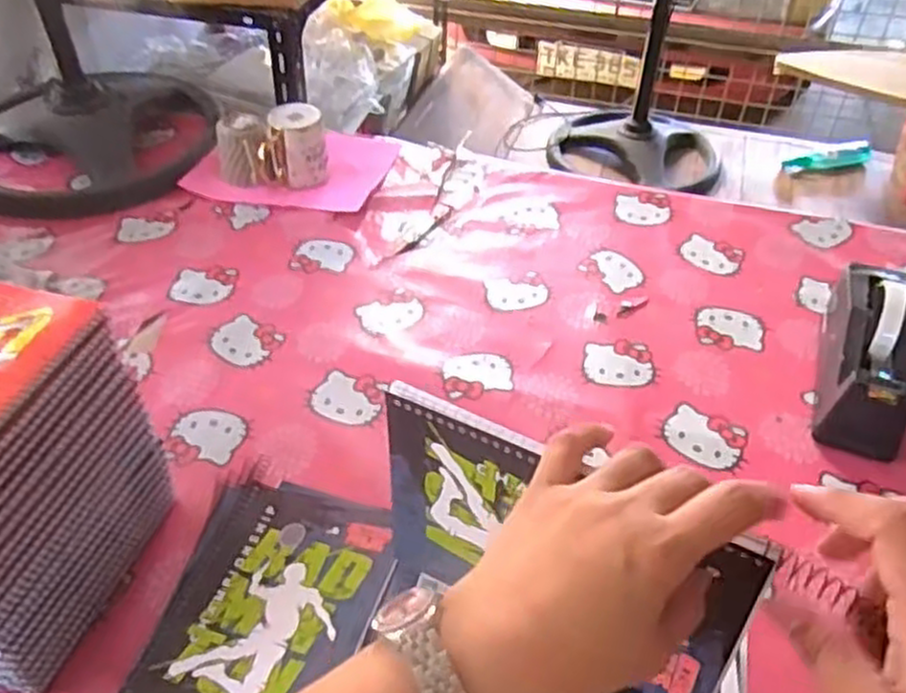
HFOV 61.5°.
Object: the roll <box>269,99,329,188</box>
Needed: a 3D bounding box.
[{"bbox_3d":[-0.218,-0.288,1.084,0.073,0.089,0.077,-7,44,-8],"label":"roll"}]

